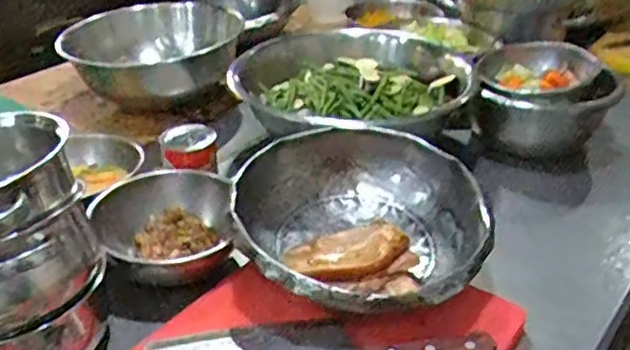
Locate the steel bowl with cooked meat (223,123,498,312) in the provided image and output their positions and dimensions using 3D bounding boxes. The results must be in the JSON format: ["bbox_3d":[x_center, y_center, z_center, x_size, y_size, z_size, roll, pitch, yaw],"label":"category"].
[{"bbox_3d":[0.050,0.054,0.742,0.261,0.097,0.275,0,31,0],"label":"steel bowl with cooked meat"}]

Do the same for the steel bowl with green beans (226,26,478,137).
[{"bbox_3d":[0.052,-0.154,1.007,0.310,0.072,0.280,-21,37,-31],"label":"steel bowl with green beans"}]

